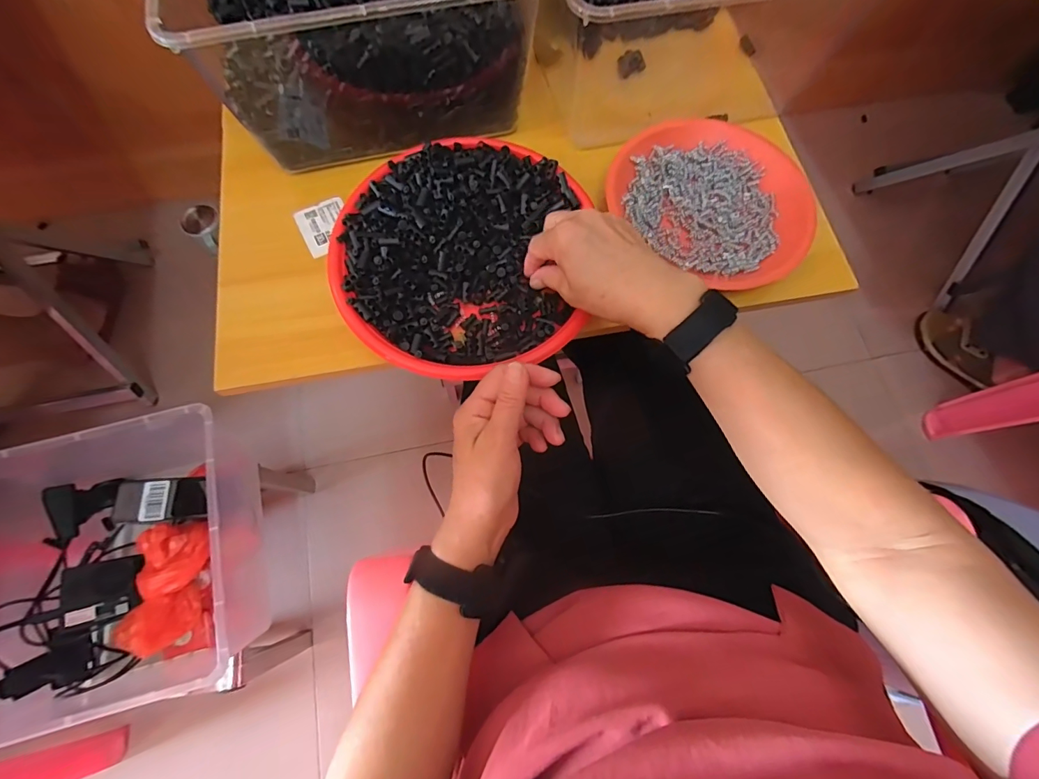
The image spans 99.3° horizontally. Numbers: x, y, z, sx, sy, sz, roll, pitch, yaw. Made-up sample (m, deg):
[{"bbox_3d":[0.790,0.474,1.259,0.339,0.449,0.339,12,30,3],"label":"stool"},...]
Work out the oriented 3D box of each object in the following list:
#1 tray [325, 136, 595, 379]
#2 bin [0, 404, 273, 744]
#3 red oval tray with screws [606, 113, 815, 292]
[{"bbox_3d":[-0.056,-0.123,0.395,0.212,0.036,0.226,0,72,-1],"label":"tray"},{"bbox_3d":[-0.479,0.204,0.548,0.298,0.168,0.330,-15,73,-6],"label":"bin"},{"bbox_3d":[0.193,-0.192,0.435,0.190,0.033,0.168,40,76,10],"label":"red oval tray with screws"}]

